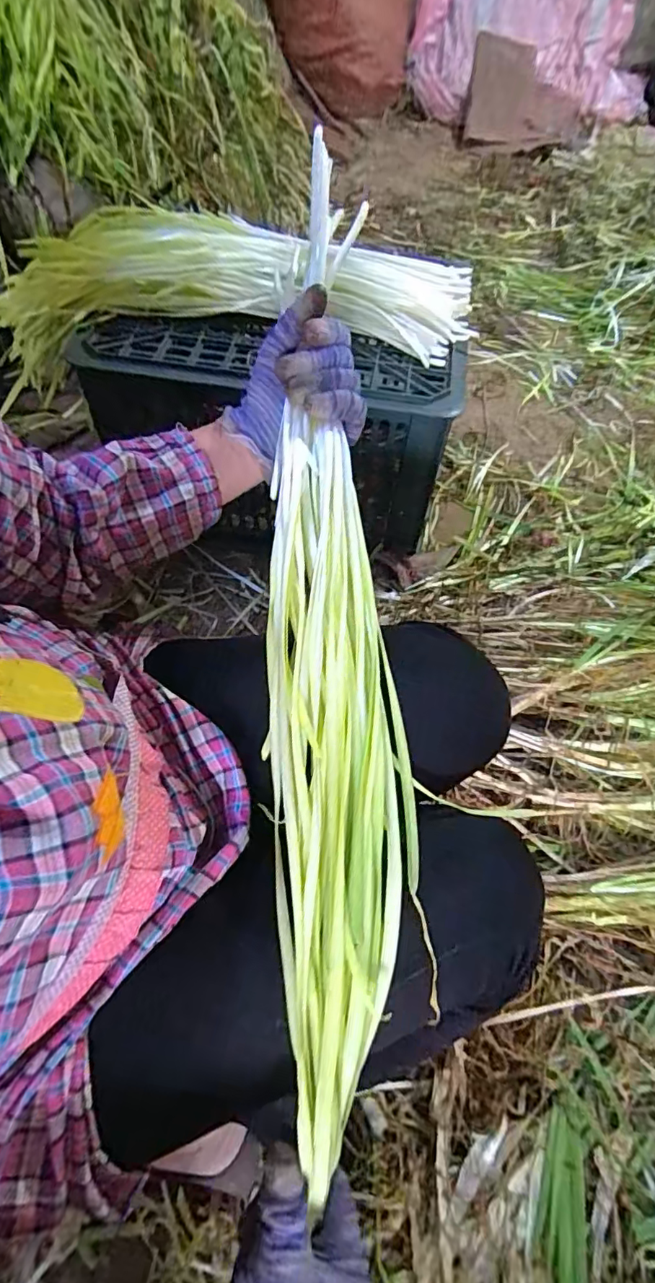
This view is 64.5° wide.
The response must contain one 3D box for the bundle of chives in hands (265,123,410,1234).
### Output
[{"bbox_3d":[0.005,-0.026,0.370,0.093,0.066,0.633,-1,76,-2],"label":"bundle of chives in hands"}]

